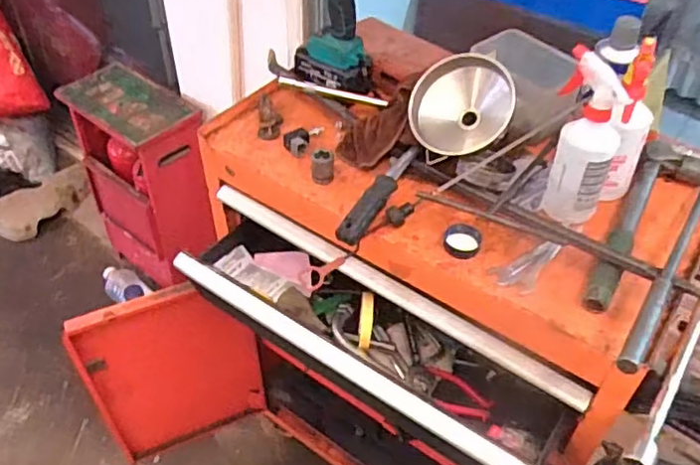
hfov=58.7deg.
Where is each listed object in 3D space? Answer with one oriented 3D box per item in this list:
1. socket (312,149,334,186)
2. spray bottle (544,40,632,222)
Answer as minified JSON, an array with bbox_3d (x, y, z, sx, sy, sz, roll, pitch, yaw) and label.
[{"bbox_3d":[-0.038,-0.093,0.882,0.030,0.041,0.031,1,44,-2],"label":"socket"},{"bbox_3d":[0.293,-0.110,0.784,0.089,0.205,0.070,20,47,17],"label":"spray bottle"}]

